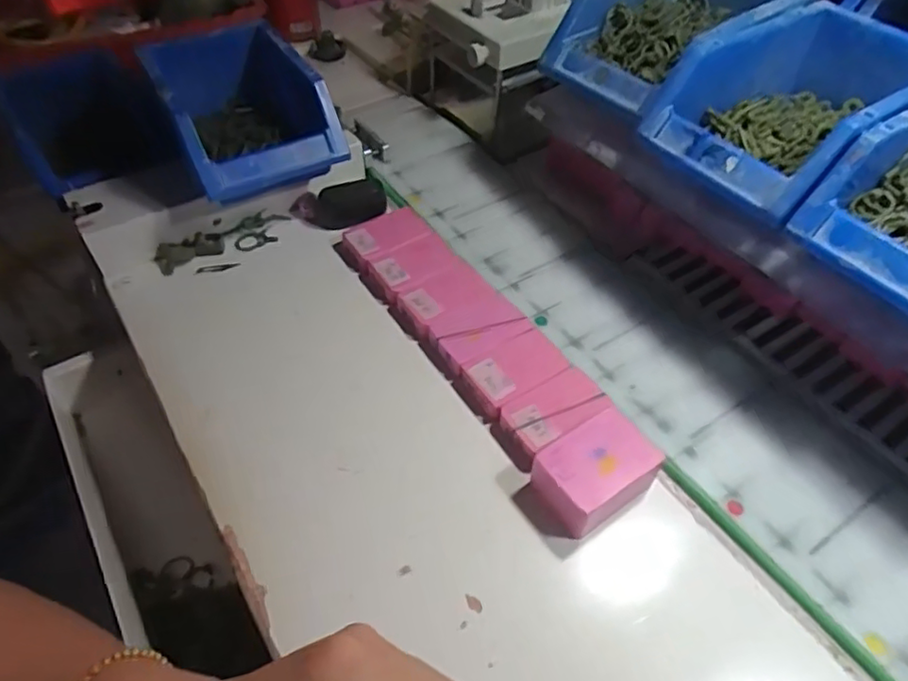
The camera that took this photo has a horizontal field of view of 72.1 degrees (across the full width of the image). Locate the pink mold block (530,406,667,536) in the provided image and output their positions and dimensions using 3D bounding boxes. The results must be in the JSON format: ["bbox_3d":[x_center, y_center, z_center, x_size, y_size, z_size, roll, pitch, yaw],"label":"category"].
[{"bbox_3d":[0.088,0.083,0.395,0.078,0.031,0.049,-27,54,-23],"label":"pink mold block"}]

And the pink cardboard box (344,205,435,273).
[{"bbox_3d":[-0.060,-0.090,0.550,0.070,0.019,0.047,-25,54,-21],"label":"pink cardboard box"}]

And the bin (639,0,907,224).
[{"bbox_3d":[0.238,-0.164,0.427,0.190,0.061,0.127,-27,55,-23],"label":"bin"}]

